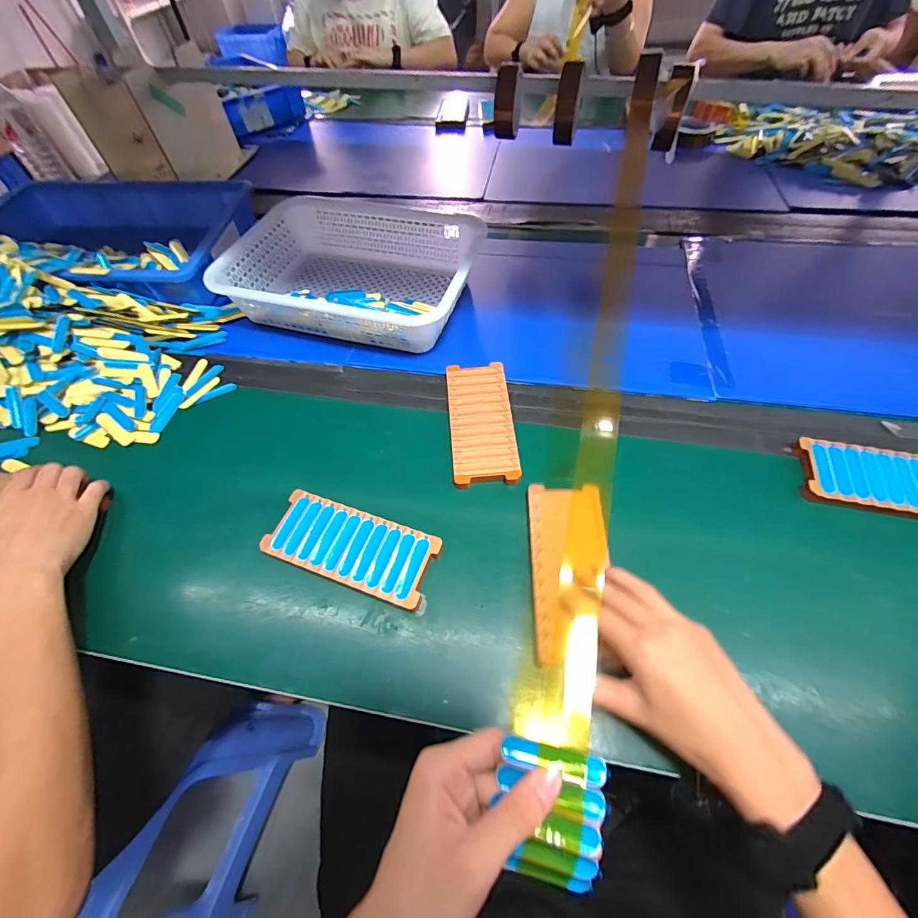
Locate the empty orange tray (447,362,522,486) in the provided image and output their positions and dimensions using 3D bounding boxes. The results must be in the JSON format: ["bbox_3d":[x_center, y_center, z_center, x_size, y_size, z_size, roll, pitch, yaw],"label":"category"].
[{"bbox_3d":[0.027,-0.047,0.512,0.076,0.013,0.172,-5,58,0],"label":"empty orange tray"}]

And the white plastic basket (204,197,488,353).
[{"bbox_3d":[-0.152,-0.299,0.644,0.352,0.075,0.268,13,60,11],"label":"white plastic basket"}]

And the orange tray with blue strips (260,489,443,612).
[{"bbox_3d":[-0.110,0.092,0.430,0.171,0.014,0.074,16,60,13],"label":"orange tray with blue strips"}]

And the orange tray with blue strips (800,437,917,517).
[{"bbox_3d":[0.466,0.026,0.445,0.172,0.017,0.076,11,59,10],"label":"orange tray with blue strips"}]

